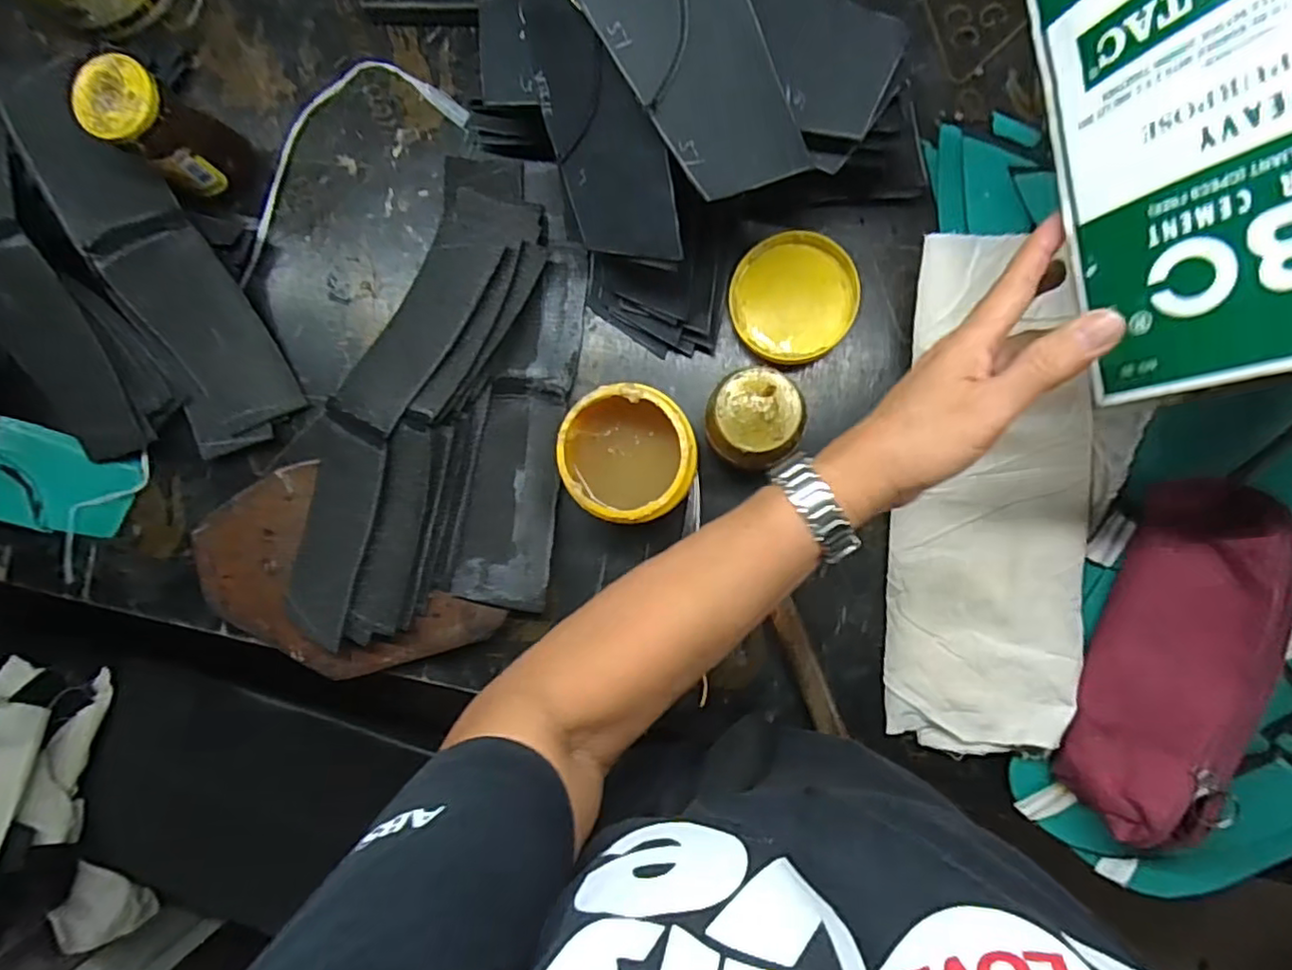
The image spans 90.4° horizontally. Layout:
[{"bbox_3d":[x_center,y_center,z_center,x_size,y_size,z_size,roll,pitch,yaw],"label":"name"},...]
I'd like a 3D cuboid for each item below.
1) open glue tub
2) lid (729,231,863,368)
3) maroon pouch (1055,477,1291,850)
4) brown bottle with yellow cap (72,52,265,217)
[{"bbox_3d":[-0.009,-0.021,0.459,0.090,0.073,0.088,0,90,7],"label":"open glue tub"},{"bbox_3d":[0.113,-0.141,0.487,0.093,0.018,0.094,0,90,7],"label":"lid"},{"bbox_3d":[0.328,0.112,0.394,0.070,0.073,0.229,14,92,7],"label":"maroon pouch"},{"bbox_3d":[-0.350,-0.259,0.483,0.061,0.116,0.058,0,90,7],"label":"brown bottle with yellow cap"}]

